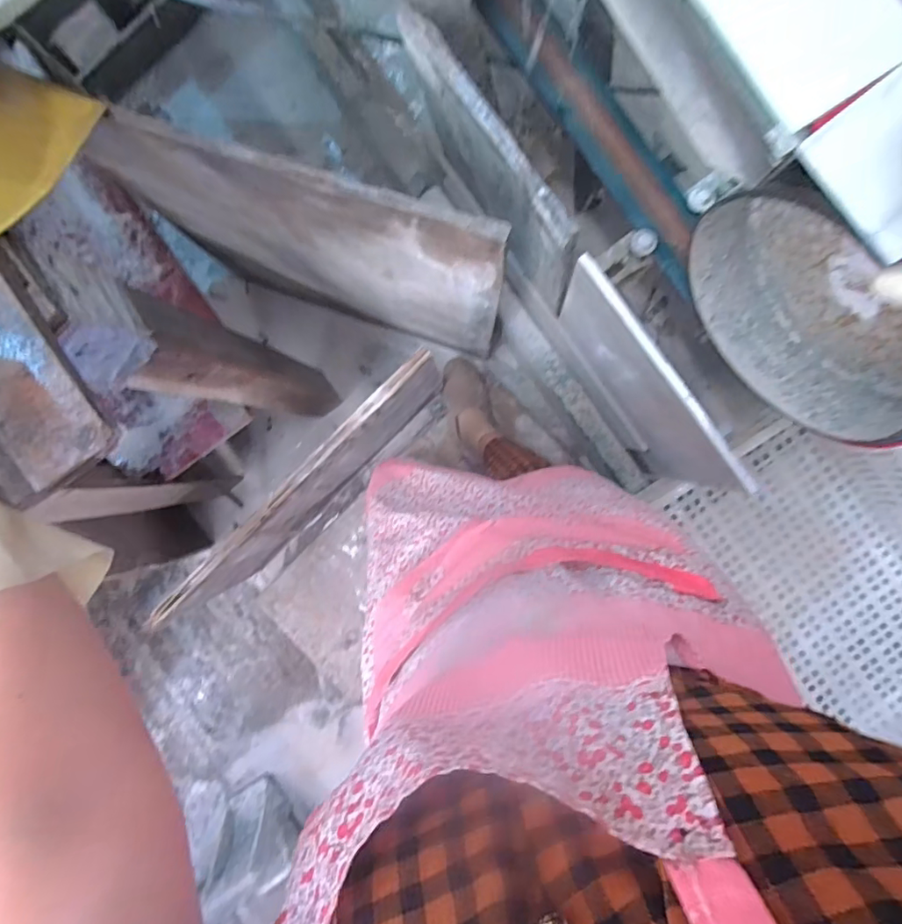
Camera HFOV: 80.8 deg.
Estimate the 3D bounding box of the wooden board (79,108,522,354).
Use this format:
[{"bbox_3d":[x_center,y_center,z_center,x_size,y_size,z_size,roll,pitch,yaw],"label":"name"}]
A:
[{"bbox_3d":[-0.190,-0.307,0.807,0.540,0.545,0.019,18,90,2],"label":"wooden board"}]

